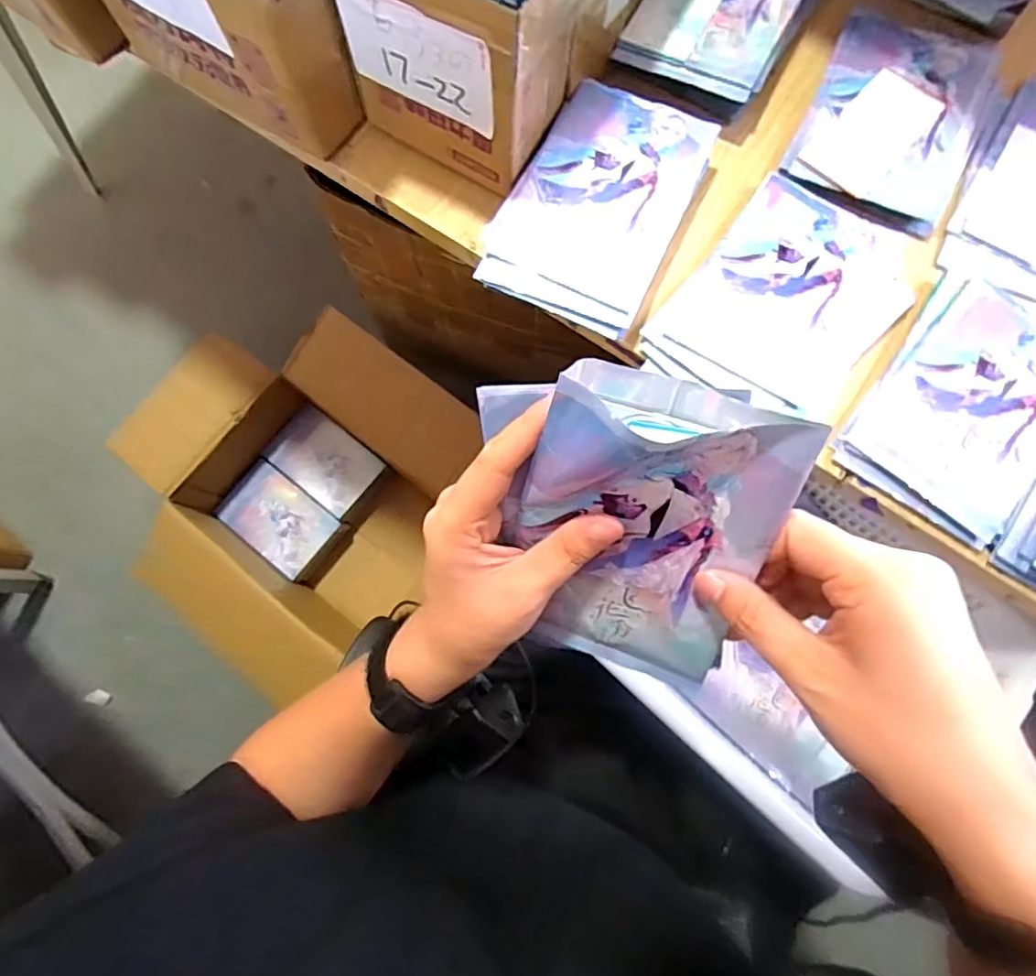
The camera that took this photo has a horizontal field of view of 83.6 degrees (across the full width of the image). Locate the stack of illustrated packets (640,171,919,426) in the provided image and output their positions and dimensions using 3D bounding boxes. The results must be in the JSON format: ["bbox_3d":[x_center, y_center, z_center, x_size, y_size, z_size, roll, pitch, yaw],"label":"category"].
[{"bbox_3d":[0.211,-0.145,0.451,0.145,0.011,0.194,37,81,8],"label":"stack of illustrated packets"}]

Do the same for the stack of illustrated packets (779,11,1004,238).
[{"bbox_3d":[0.315,-0.309,0.483,0.133,0.016,0.187,25,79,5],"label":"stack of illustrated packets"}]

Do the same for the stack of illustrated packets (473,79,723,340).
[{"bbox_3d":[0.063,-0.222,0.458,0.125,0.026,0.194,26,79,6],"label":"stack of illustrated packets"}]

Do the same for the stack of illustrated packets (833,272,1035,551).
[{"bbox_3d":[0.343,-0.070,0.431,0.129,0.013,0.198,35,80,7],"label":"stack of illustrated packets"}]

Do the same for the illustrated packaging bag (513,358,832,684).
[{"bbox_3d":[0.057,0.025,0.276,0.112,0.175,0.030,13,40,5],"label":"illustrated packaging bag"}]

